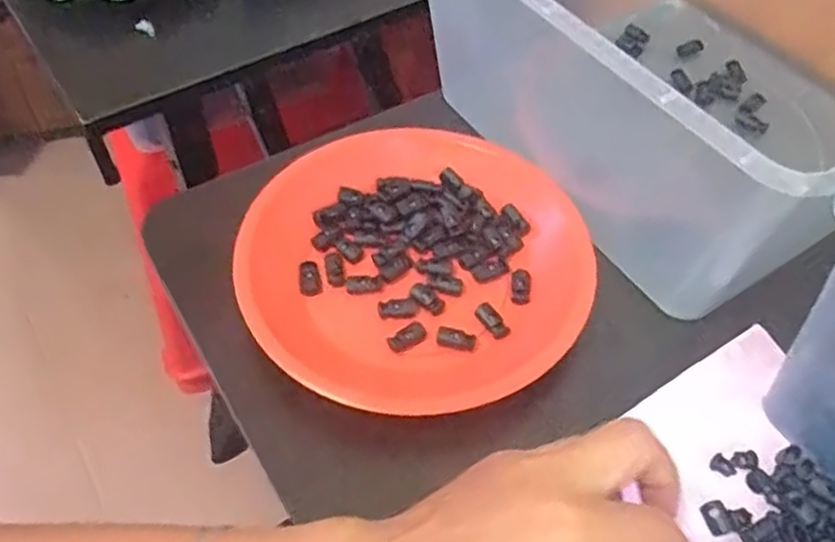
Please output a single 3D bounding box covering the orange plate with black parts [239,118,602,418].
[{"bbox_3d":[-0.002,-0.007,0.398,0.183,0.031,0.190,1,52,-1],"label":"orange plate with black parts"}]

